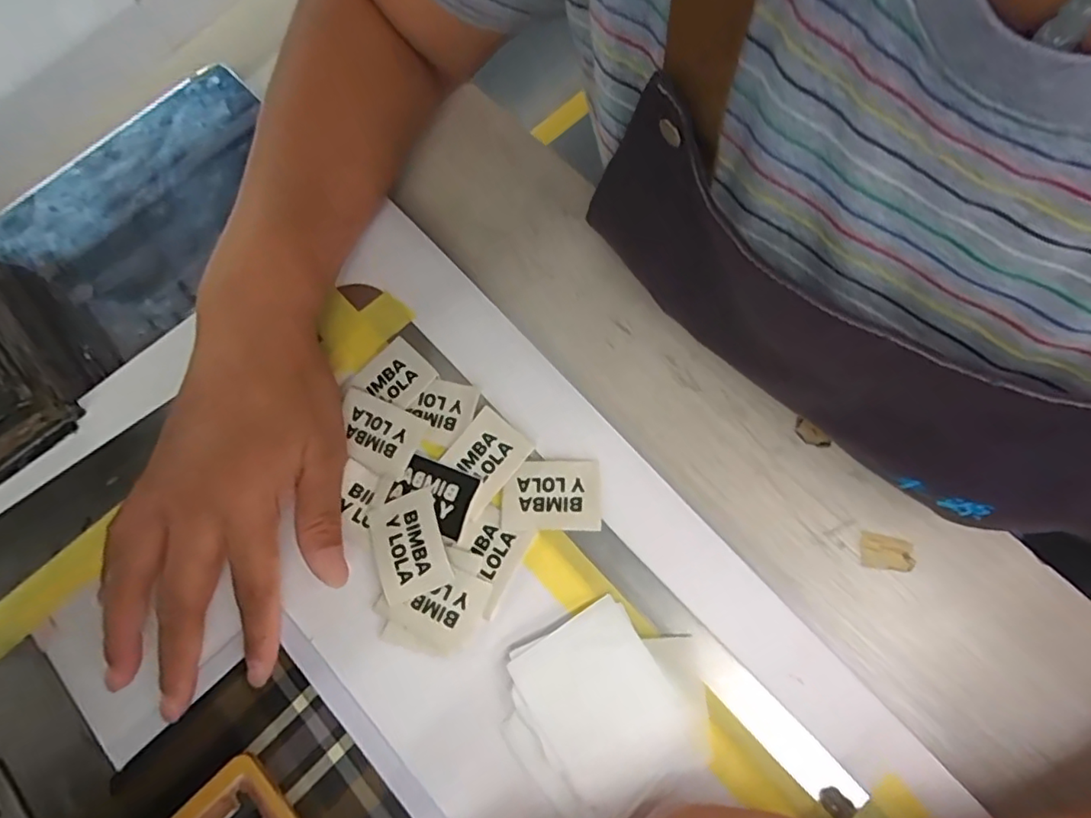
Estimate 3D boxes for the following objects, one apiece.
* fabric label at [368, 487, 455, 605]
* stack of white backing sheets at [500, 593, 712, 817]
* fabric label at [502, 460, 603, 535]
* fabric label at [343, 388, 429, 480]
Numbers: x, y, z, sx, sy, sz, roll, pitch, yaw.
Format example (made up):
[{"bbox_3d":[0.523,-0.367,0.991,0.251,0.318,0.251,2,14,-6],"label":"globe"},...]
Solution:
[{"bbox_3d":[-0.067,0.065,0.278,0.033,0.005,0.047,-18,71,-7],"label":"fabric label"},{"bbox_3d":[0.027,0.131,0.253,0.086,0.010,0.078,-30,73,-11],"label":"stack of white backing sheets"},{"bbox_3d":[0.003,0.043,0.285,0.048,0.004,0.034,-2,74,1],"label":"fabric label"},{"bbox_3d":[-0.088,0.012,0.294,0.047,0.004,0.032,27,72,9],"label":"fabric label"}]

